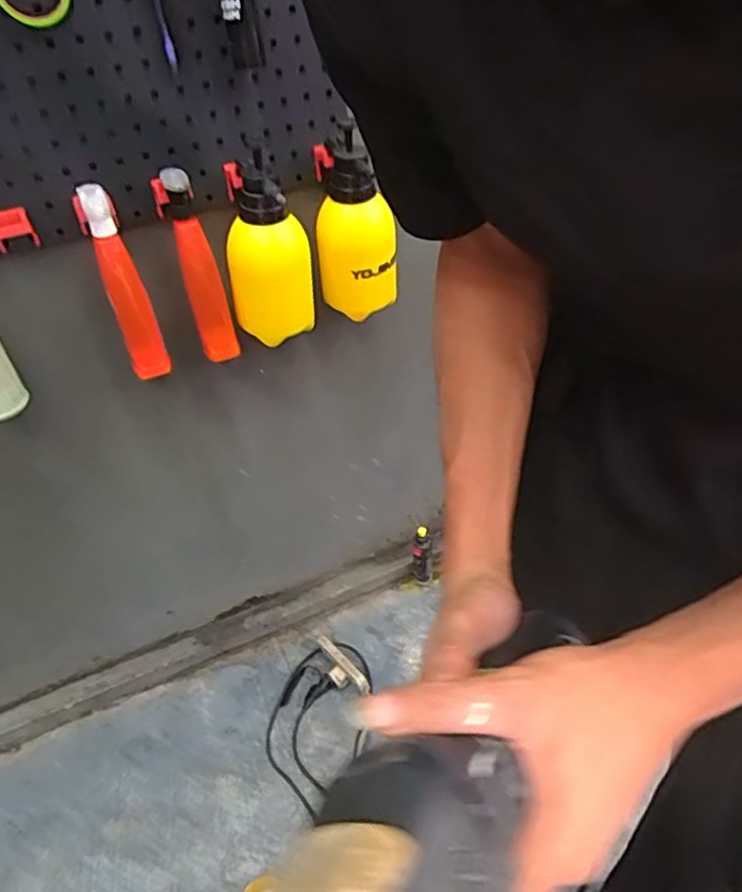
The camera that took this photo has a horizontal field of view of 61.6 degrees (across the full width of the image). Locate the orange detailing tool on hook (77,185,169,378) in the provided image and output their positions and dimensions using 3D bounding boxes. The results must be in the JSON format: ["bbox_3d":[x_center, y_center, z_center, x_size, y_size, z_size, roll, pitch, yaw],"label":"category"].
[{"bbox_3d":[-0.368,-0.237,0.936,0.051,0.286,0.034,-13,34,-7],"label":"orange detailing tool on hook"}]

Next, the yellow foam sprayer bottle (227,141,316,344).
[{"bbox_3d":[-0.160,-0.302,0.982,0.116,0.268,0.091,6,36,21],"label":"yellow foam sprayer bottle"}]

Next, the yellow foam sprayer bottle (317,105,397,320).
[{"bbox_3d":[-0.031,-0.355,1.021,0.114,0.267,0.099,14,40,30],"label":"yellow foam sprayer bottle"}]

